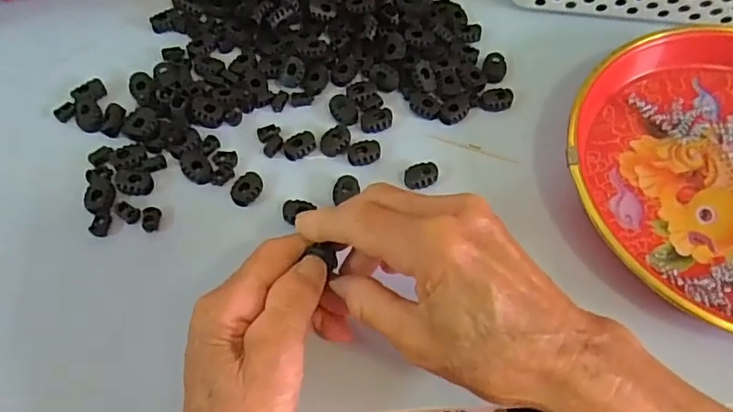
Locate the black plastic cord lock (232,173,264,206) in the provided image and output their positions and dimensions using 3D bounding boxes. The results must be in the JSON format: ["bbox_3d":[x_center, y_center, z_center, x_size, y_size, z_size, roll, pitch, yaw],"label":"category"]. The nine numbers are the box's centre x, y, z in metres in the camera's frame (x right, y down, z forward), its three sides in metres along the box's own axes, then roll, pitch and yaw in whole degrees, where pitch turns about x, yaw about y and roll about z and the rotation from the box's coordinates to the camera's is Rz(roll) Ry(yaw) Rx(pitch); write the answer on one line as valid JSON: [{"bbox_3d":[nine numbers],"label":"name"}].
[{"bbox_3d":[-0.074,-0.011,0.346,0.015,0.007,0.022,33,65,15],"label":"black plastic cord lock"}]

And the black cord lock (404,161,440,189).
[{"bbox_3d":[0.034,-0.020,0.355,0.022,0.007,0.017,-27,66,-16],"label":"black cord lock"}]

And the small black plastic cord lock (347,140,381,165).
[{"bbox_3d":[-0.002,-0.035,0.362,0.021,0.005,0.017,-3,61,-4],"label":"small black plastic cord lock"}]

